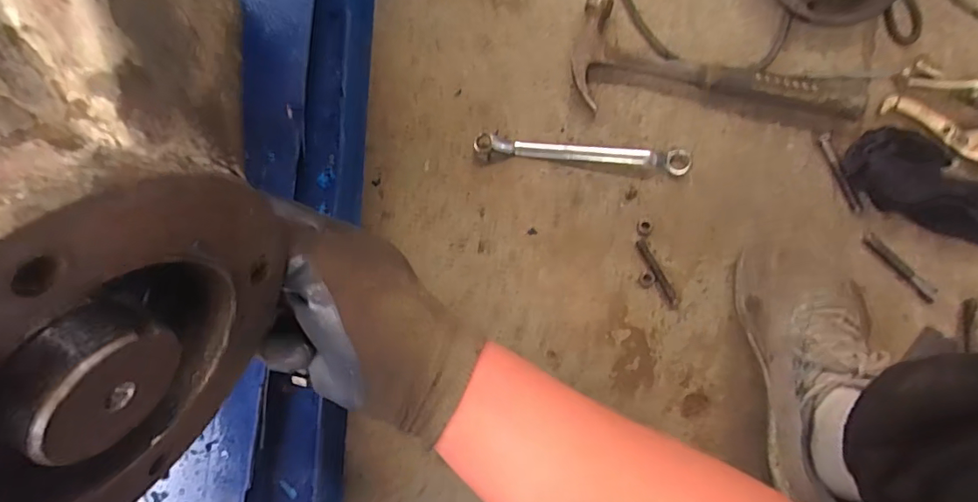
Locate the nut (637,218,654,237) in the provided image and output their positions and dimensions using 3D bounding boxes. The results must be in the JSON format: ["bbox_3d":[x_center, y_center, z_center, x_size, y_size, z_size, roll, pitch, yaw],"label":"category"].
[{"bbox_3d":[0.185,-0.028,0.599,0.021,0.012,0.020,0,89,7],"label":"nut"}]

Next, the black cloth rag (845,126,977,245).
[{"bbox_3d":[0.485,-0.070,0.545,0.186,0.043,0.084,26,92,7],"label":"black cloth rag"}]

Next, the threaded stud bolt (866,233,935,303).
[{"bbox_3d":[0.459,0.017,0.567,0.017,0.010,0.094,-42,85,4],"label":"threaded stud bolt"}]

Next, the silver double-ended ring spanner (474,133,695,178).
[{"bbox_3d":[0.110,-0.116,0.604,0.252,0.019,0.024,6,90,7],"label":"silver double-ended ring spanner"}]

